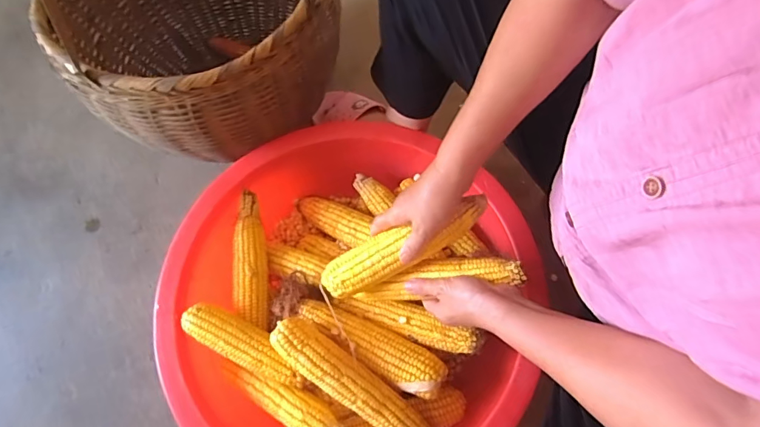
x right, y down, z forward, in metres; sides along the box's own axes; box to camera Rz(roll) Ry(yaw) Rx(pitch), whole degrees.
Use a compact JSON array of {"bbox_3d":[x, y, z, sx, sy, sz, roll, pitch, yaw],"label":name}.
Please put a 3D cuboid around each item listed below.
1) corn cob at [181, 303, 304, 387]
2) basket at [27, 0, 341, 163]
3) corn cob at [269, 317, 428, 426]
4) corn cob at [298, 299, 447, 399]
[{"bbox_3d":[-0.181,0.176,0.605,0.179,0.041,0.051,24,73,10],"label":"corn cob"},{"bbox_3d":[-0.275,-0.327,0.599,0.377,0.559,0.403,-22,71,-6],"label":"basket"},{"bbox_3d":[-0.032,0.215,0.551,0.235,0.049,0.051,36,75,14],"label":"corn cob"},{"bbox_3d":[-0.012,0.164,0.586,0.204,0.041,0.055,32,74,12],"label":"corn cob"}]

